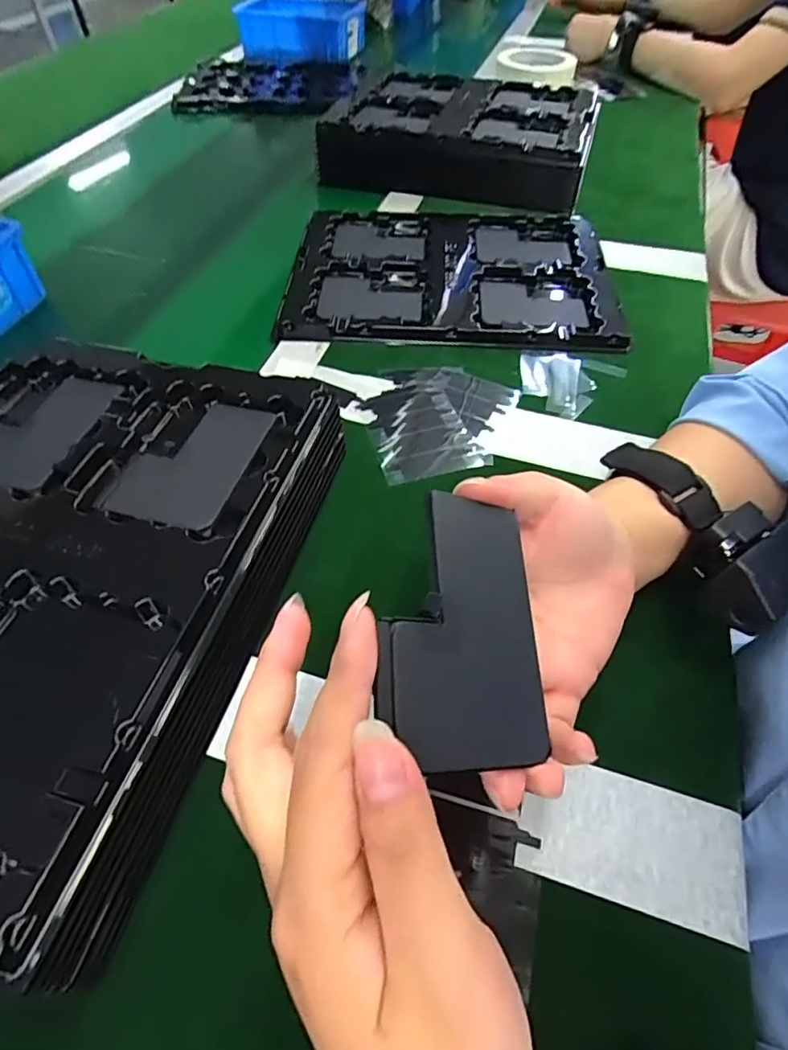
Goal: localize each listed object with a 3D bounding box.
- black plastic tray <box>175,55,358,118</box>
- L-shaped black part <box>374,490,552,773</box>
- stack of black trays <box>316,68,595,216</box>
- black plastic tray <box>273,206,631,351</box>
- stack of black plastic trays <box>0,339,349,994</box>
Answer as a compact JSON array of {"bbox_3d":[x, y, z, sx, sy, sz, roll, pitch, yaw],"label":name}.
[{"bbox_3d":[-0.201,-0.692,0.863,0.255,0.026,0.261,9,53,7],"label":"black plastic tray"},{"bbox_3d":[0.021,0.031,0.178,0.062,0.004,0.087,12,64,-32],"label":"L-shaped black part"},{"bbox_3d":[0.073,-0.458,0.644,0.306,0.055,0.227,7,54,3],"label":"stack of black trays"},{"bbox_3d":[0.052,-0.239,0.513,0.285,0.015,0.217,5,54,1],"label":"black plastic tray"},{"bbox_3d":[-0.170,0.023,0.280,0.224,0.059,0.283,14,54,8],"label":"stack of black plastic trays"}]

